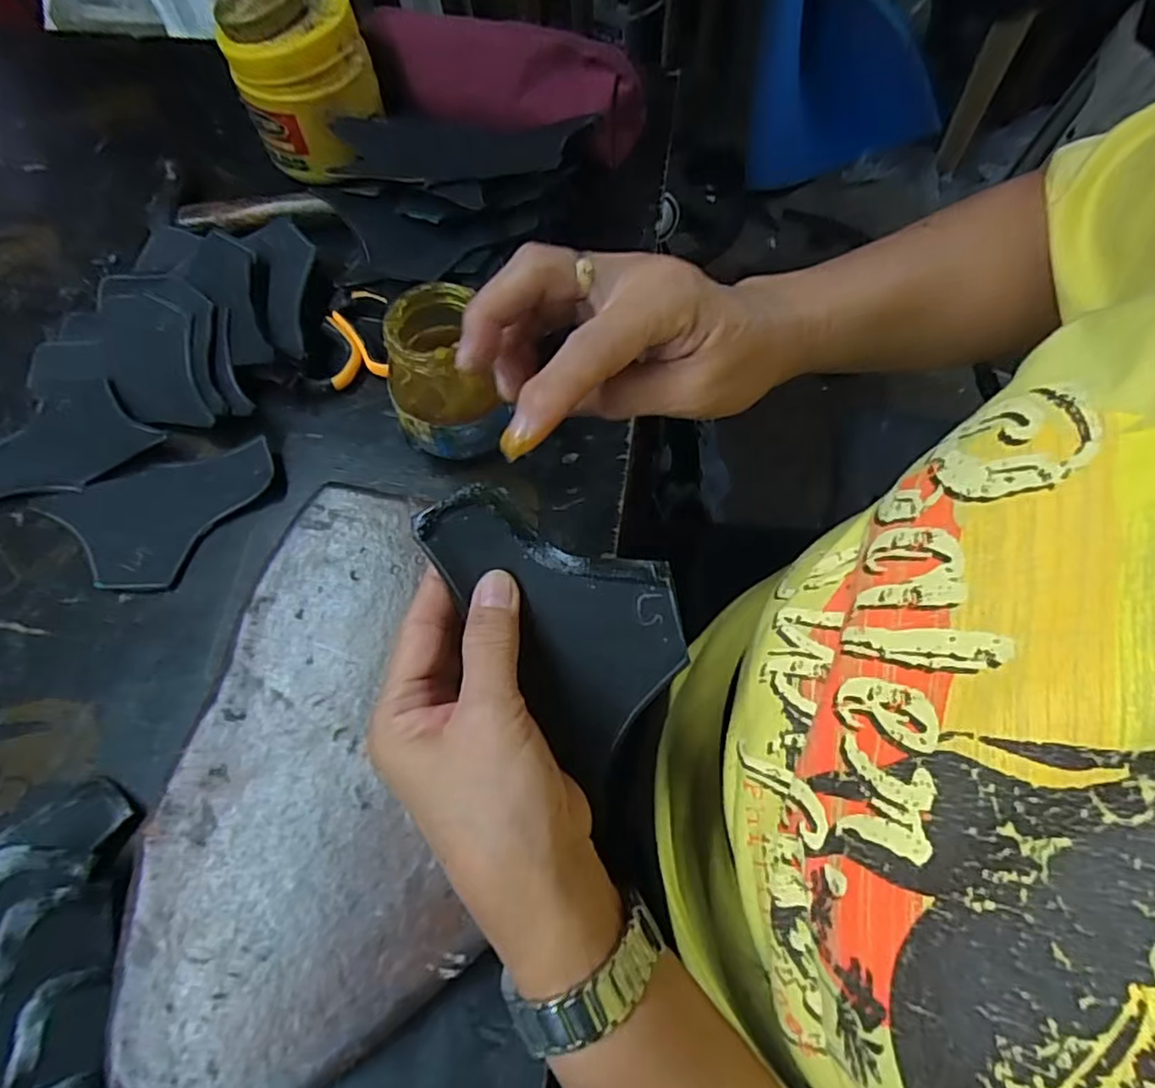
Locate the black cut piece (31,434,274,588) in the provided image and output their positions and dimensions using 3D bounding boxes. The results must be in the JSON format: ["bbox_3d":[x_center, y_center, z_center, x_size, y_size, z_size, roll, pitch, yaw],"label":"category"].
[{"bbox_3d":[-0.244,-0.016,0.376,0.134,0.015,0.078,-15,63,-6],"label":"black cut piece"}]

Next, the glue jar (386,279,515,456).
[{"bbox_3d":[-0.069,-0.091,0.361,0.065,0.092,0.067,-10,63,-4],"label":"glue jar"}]

